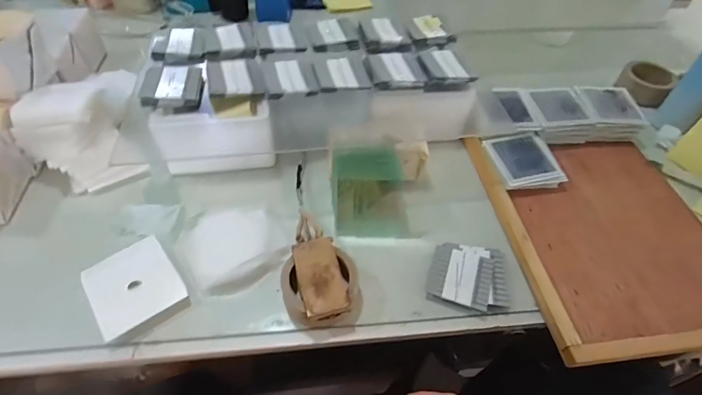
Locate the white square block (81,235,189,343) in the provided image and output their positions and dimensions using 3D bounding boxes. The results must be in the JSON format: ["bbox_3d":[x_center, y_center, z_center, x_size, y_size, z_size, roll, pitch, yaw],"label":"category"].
[{"bbox_3d":[-0.269,0.105,0.493,0.095,0.013,0.108,-31,58,-25],"label":"white square block"}]

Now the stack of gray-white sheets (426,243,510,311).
[{"bbox_3d":[0.154,0.101,0.522,0.096,0.016,0.093,14,51,9],"label":"stack of gray-white sheets"}]

